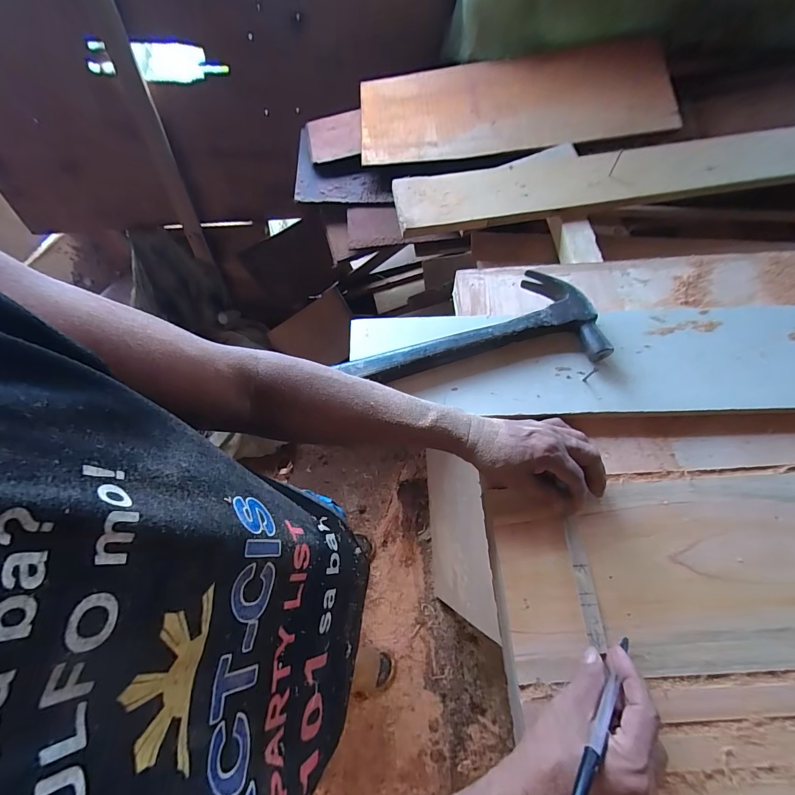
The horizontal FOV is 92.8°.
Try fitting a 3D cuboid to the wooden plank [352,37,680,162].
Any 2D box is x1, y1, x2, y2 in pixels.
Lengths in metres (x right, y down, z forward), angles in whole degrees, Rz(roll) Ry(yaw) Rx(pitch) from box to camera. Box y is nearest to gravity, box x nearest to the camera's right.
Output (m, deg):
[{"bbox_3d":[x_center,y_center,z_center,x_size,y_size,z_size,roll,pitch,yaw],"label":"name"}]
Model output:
[{"bbox_3d":[0.226,-0.592,0.760,0.600,0.031,0.223,-3,78,5],"label":"wooden plank"}]

